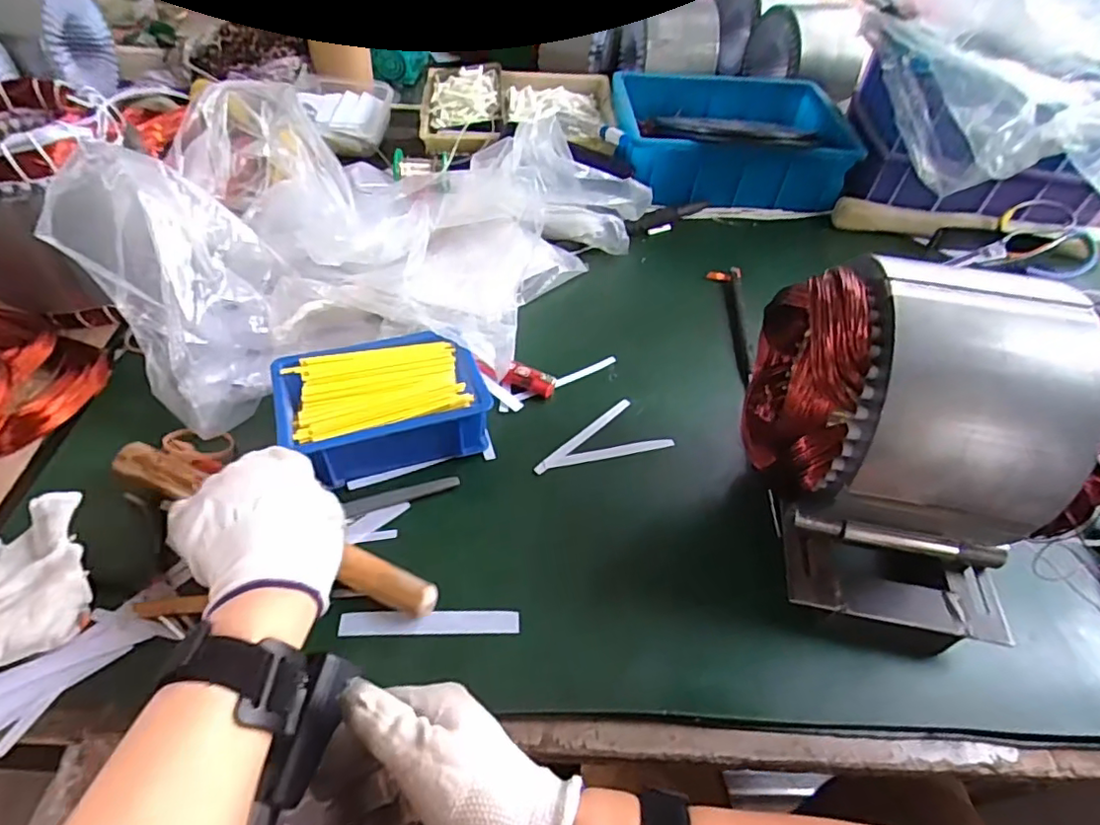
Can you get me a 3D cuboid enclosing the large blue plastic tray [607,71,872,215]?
[{"bbox_3d":[0.228,-0.353,0.754,0.288,0.089,0.199,2,49,-4],"label":"large blue plastic tray"}]

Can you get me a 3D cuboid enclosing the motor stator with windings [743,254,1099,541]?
[{"bbox_3d":[0.215,-0.010,0.354,0.158,0.154,0.144,13,49,6],"label":"motor stator with windings"}]

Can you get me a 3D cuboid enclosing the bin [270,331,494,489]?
[{"bbox_3d":[-0.121,0.002,0.433,0.141,0.057,0.104,-12,51,-16],"label":"bin"}]

